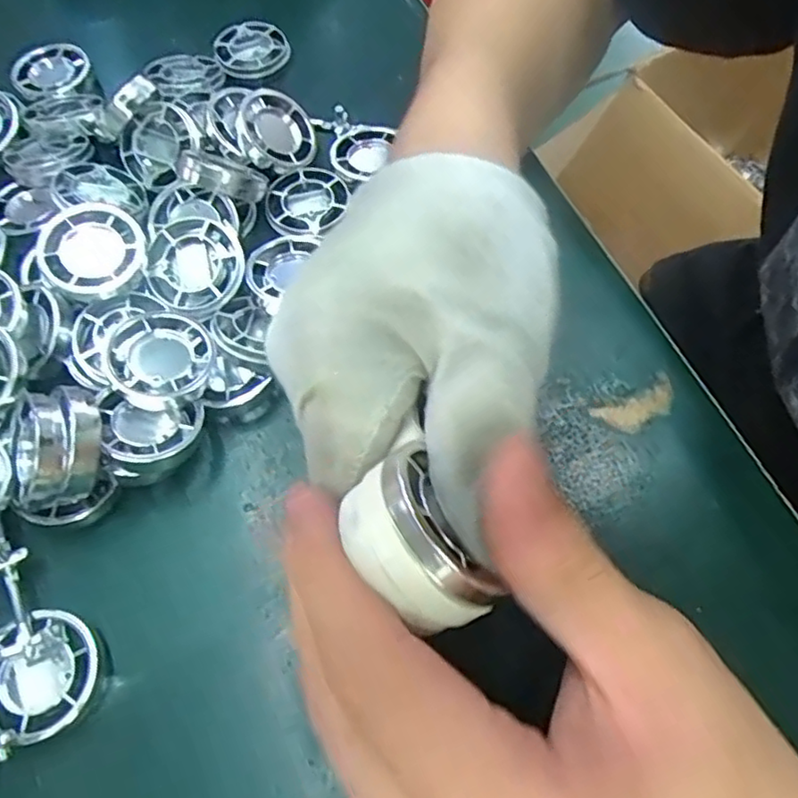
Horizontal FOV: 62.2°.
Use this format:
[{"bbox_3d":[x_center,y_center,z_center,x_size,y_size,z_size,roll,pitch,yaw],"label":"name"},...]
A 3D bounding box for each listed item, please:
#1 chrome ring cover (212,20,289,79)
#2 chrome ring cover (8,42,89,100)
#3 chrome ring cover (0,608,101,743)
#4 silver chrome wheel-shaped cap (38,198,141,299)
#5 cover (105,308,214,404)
[{"bbox_3d":[-0.081,-0.189,0.357,0.039,0.007,0.040,-31,68,-14],"label":"chrome ring cover"},{"bbox_3d":[-0.182,-0.171,0.346,0.039,0.008,0.034,-28,67,-13],"label":"chrome ring cover"},{"bbox_3d":[-0.113,0.086,0.210,0.033,0.018,0.036,-42,71,-18],"label":"chrome ring cover"},{"bbox_3d":[-0.118,-0.057,0.256,0.036,0.010,0.039,-34,78,-11],"label":"silver chrome wheel-shaped cap"},{"bbox_3d":[-0.087,-0.016,0.243,0.033,0.013,0.039,-8,64,-4],"label":"cover"}]

